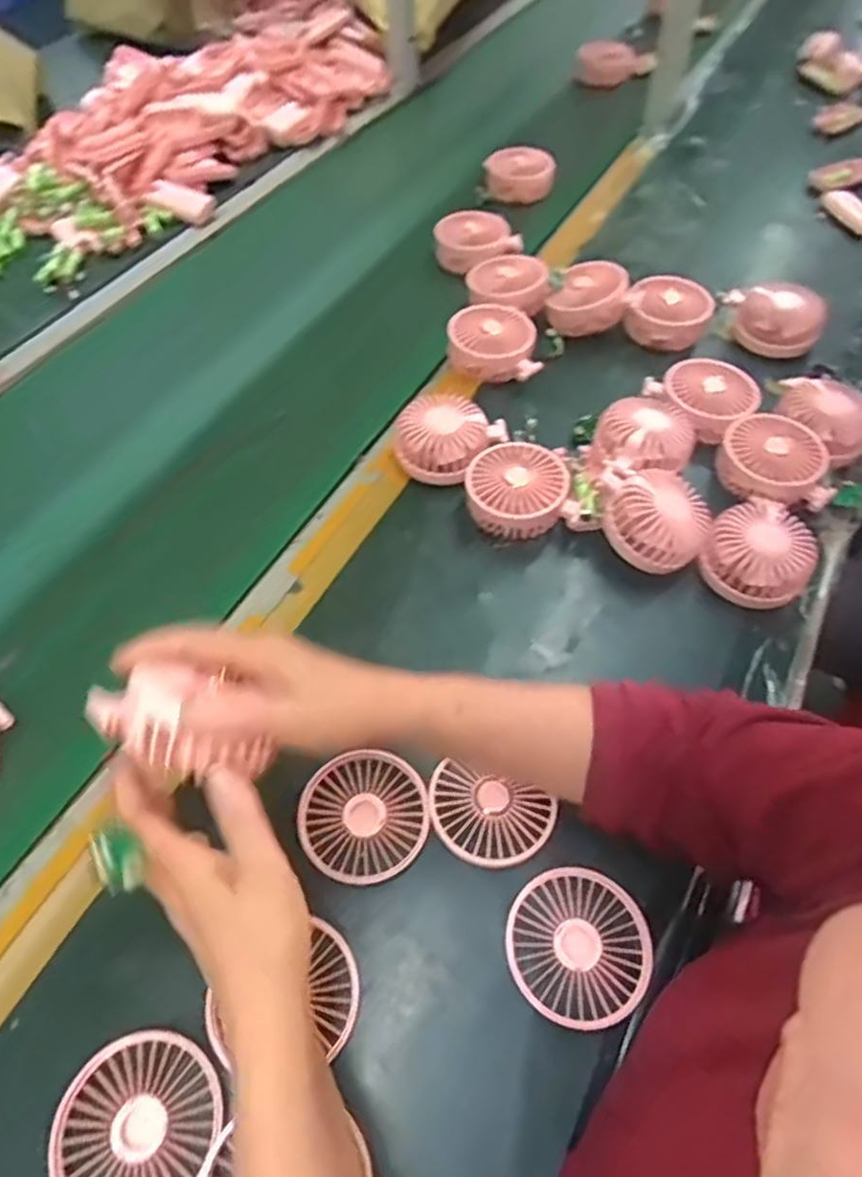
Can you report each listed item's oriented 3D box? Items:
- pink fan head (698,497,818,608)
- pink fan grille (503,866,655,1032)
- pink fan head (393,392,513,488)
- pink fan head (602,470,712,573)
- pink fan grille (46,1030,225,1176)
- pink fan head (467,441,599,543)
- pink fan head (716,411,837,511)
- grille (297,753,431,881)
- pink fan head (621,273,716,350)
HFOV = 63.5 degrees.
[{"bbox_3d":[0.276,-0.032,0.578,0.089,0.048,0.081,0,56,0],"label":"pink fan head"},{"bbox_3d":[0.092,0.224,0.438,0.086,0.006,0.087,0,56,0],"label":"pink fan grille"},{"bbox_3d":[0.012,-0.142,0.655,0.094,0.046,0.088,0,56,0],"label":"pink fan head"},{"bbox_3d":[0.189,-0.057,0.587,0.083,0.054,0.080,24,59,16],"label":"pink fan head"},{"bbox_3d":[-0.162,0.296,0.383,0.085,0.009,0.085,0,56,0],"label":"pink fan grille"},{"bbox_3d":[0.080,-0.080,0.614,0.091,0.046,0.088,0,56,0],"label":"pink fan head"},{"bbox_3d":[0.312,-0.118,0.629,0.091,0.041,0.089,3,56,3],"label":"pink fan head"},{"bbox_3d":[-0.045,0.154,0.478,0.085,0.009,0.085,0,56,0],"label":"grille"},{"bbox_3d":[0.254,-0.301,0.755,0.082,0.042,0.081,0,56,0],"label":"pink fan head"}]

